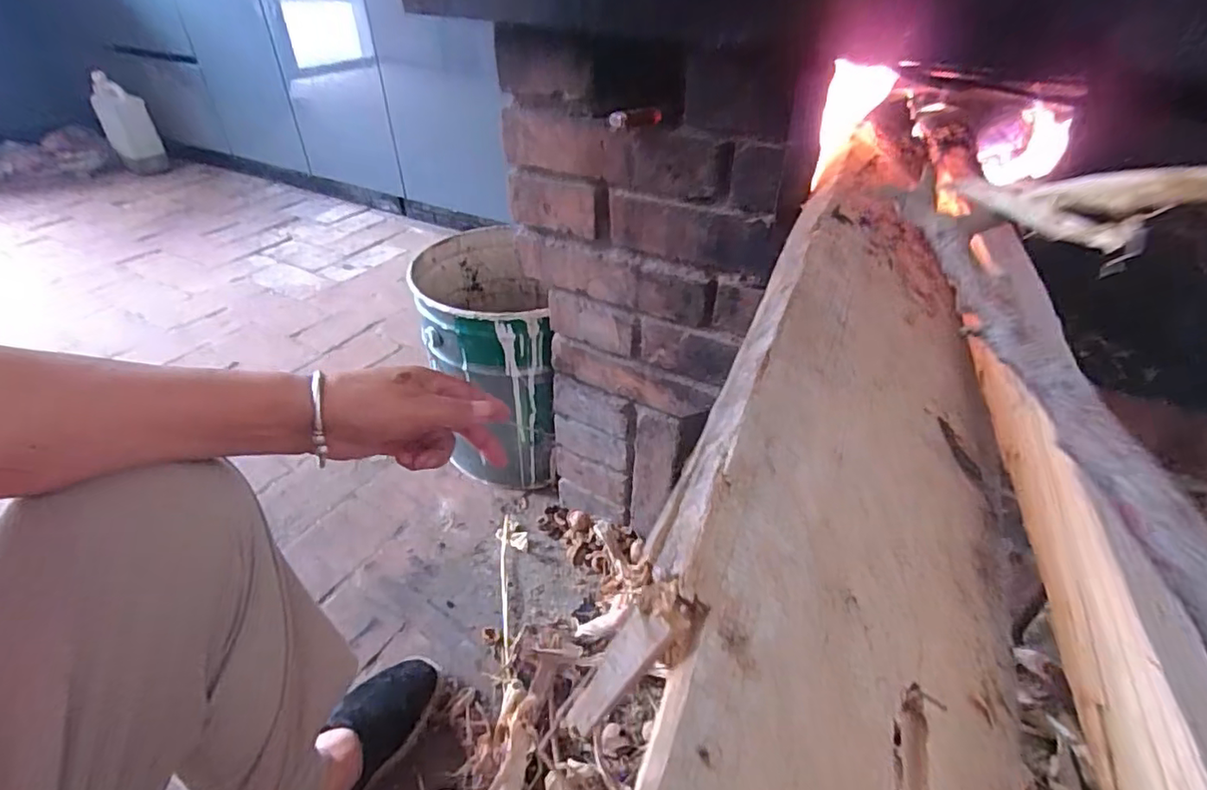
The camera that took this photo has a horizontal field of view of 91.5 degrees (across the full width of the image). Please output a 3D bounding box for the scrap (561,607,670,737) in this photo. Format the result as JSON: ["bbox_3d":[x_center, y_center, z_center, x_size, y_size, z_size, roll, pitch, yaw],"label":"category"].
[{"bbox_3d":[0.003,0.084,0.177,0.004,0.048,0.013,21,18,-44],"label":"scrap"}]

